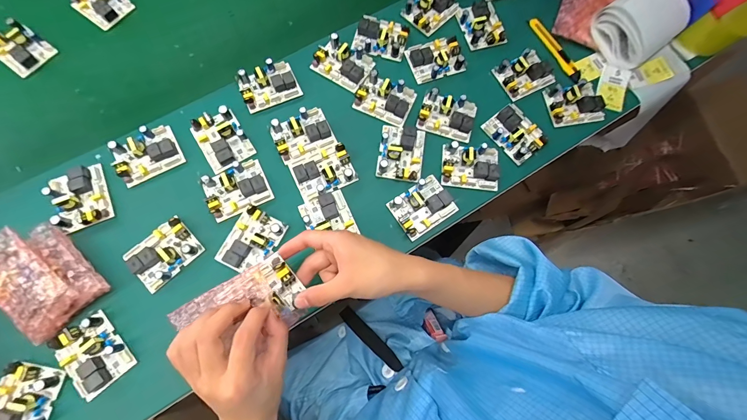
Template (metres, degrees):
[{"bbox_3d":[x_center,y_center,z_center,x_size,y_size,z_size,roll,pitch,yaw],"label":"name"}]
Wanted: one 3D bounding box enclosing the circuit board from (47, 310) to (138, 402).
[{"bbox_3d":[-0.327,0.167,0.398,0.059,0.030,0.080,-41,79,-12],"label":"circuit board"}]

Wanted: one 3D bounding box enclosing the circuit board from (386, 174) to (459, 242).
[{"bbox_3d":[0.067,-0.006,0.459,0.078,0.027,0.062,-34,78,-11],"label":"circuit board"}]

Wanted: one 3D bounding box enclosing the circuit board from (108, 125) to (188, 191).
[{"bbox_3d":[-0.307,-0.077,0.461,0.080,0.026,0.061,-29,77,-10],"label":"circuit board"}]

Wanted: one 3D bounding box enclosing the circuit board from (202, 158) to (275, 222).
[{"bbox_3d":[-0.182,-0.030,0.450,0.079,0.021,0.060,-27,77,-9],"label":"circuit board"}]

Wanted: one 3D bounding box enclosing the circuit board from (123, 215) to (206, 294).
[{"bbox_3d":[-0.264,0.055,0.430,0.080,0.029,0.059,-40,79,-12],"label":"circuit board"}]

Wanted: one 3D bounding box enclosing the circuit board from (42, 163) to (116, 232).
[{"bbox_3d":[-0.379,-0.017,0.441,0.061,0.024,0.079,-24,76,-8],"label":"circuit board"}]

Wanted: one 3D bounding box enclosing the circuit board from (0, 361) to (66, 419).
[{"bbox_3d":[-0.392,0.216,0.382,0.057,0.031,0.078,14,74,2],"label":"circuit board"}]

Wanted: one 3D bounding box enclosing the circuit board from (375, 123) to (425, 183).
[{"bbox_3d":[0.039,-0.083,0.477,0.062,0.023,0.080,10,74,1],"label":"circuit board"}]

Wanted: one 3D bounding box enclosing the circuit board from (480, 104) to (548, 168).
[{"bbox_3d":[0.207,-0.113,0.494,0.060,0.027,0.078,-38,79,-11],"label":"circuit board"}]

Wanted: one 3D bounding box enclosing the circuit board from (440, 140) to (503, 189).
[{"bbox_3d":[0.137,-0.064,0.475,0.079,0.024,0.061,7,74,0],"label":"circuit board"}]

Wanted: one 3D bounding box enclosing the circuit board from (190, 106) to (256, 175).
[{"bbox_3d":[-0.208,-0.096,0.469,0.062,0.024,0.084,-32,78,-10],"label":"circuit board"}]

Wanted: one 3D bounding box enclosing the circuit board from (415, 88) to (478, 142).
[{"bbox_3d":[0.107,-0.139,0.496,0.078,0.026,0.063,14,74,2],"label":"circuit board"}]

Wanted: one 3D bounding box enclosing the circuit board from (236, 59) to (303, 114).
[{"bbox_3d":[-0.153,-0.183,0.494,0.081,0.023,0.059,-26,77,-9],"label":"circuit board"}]

